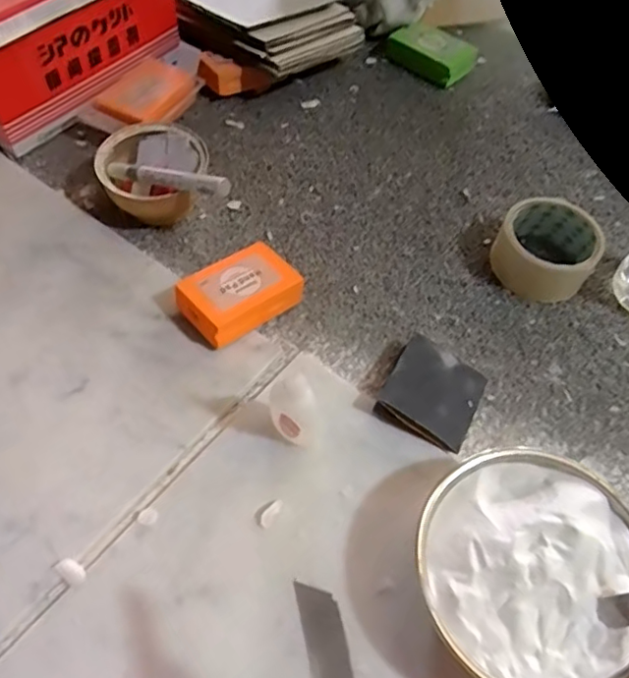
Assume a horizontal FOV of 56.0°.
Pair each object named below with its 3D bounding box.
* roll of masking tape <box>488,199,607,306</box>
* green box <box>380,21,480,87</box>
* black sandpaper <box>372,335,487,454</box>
[{"bbox_3d":[0.214,-0.084,0.549,0.085,0.047,0.086,2,56,-4],"label":"roll of masking tape"},{"bbox_3d":[0.144,-0.354,0.733,0.101,0.030,0.067,38,61,19],"label":"green box"},{"bbox_3d":[0.095,0.043,0.470,0.070,0.034,0.081,29,59,14],"label":"black sandpaper"}]

